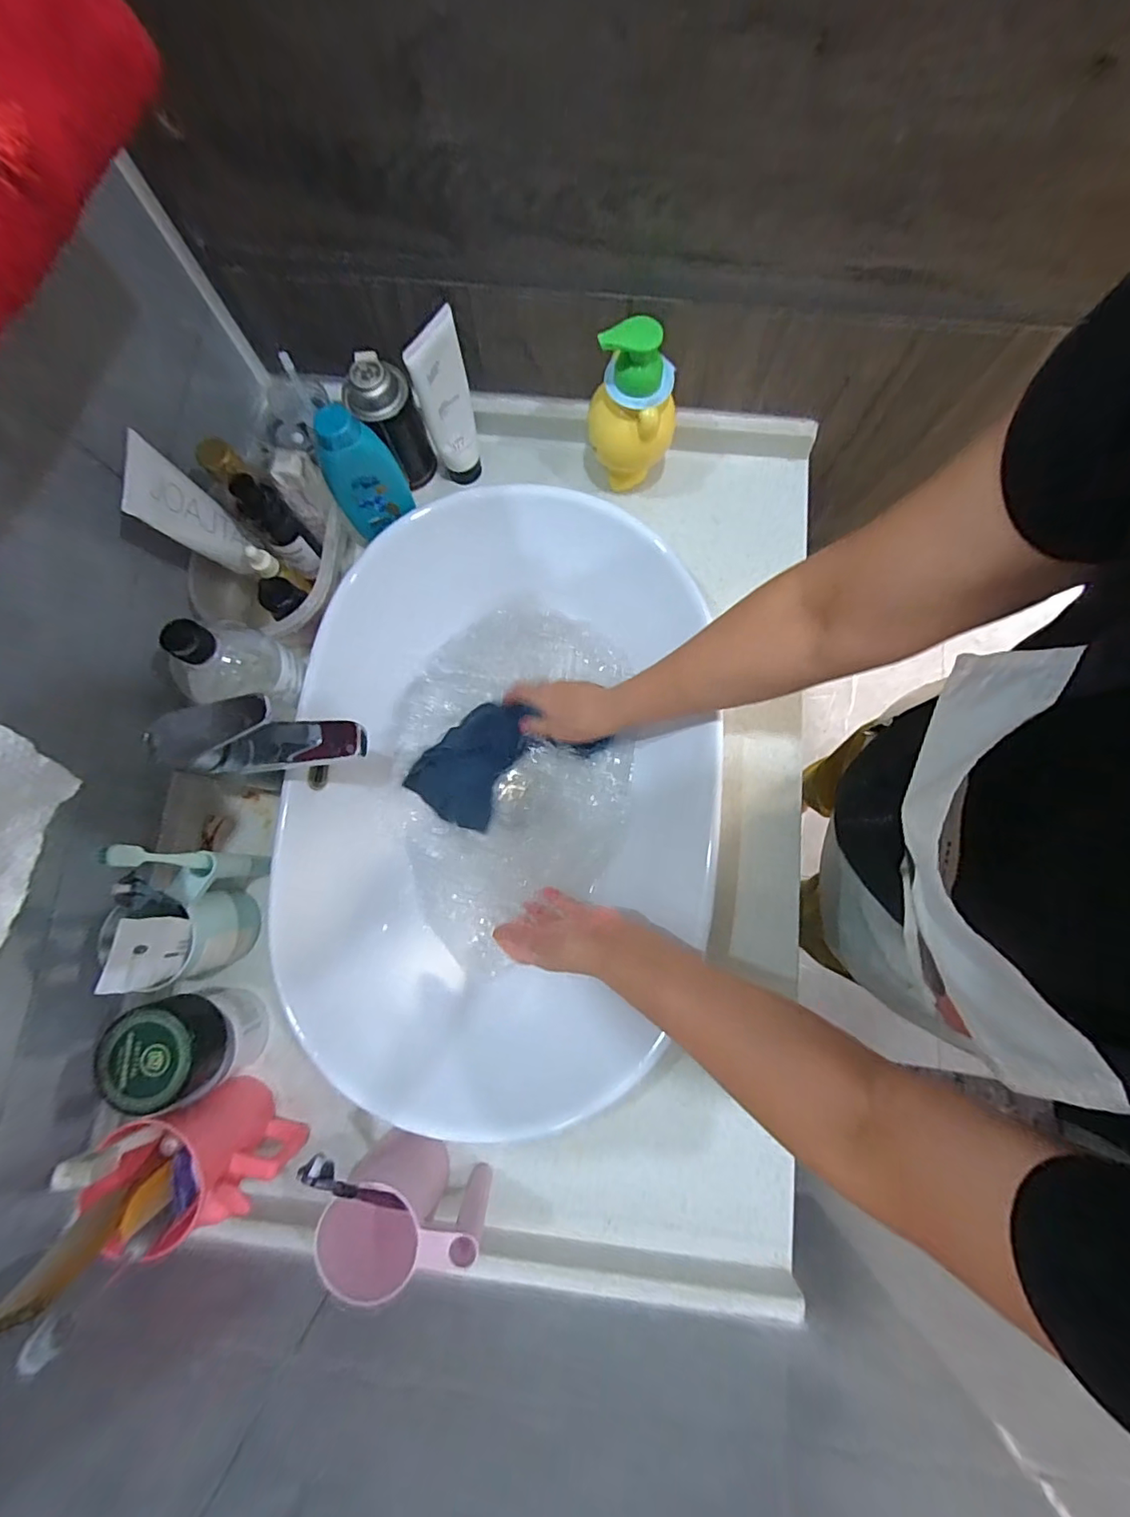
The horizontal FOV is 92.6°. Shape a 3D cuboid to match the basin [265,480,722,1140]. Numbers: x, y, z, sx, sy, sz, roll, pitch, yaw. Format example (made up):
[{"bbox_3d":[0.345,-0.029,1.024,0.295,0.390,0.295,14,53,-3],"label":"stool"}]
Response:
[{"bbox_3d":[-0.056,0.028,0.538,0.385,0.122,0.554,10,80,3],"label":"basin"}]

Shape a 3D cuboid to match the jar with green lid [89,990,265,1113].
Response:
[{"bbox_3d":[-0.315,0.239,0.452,0.072,0.107,0.080,-24,81,-4],"label":"jar with green lid"}]

